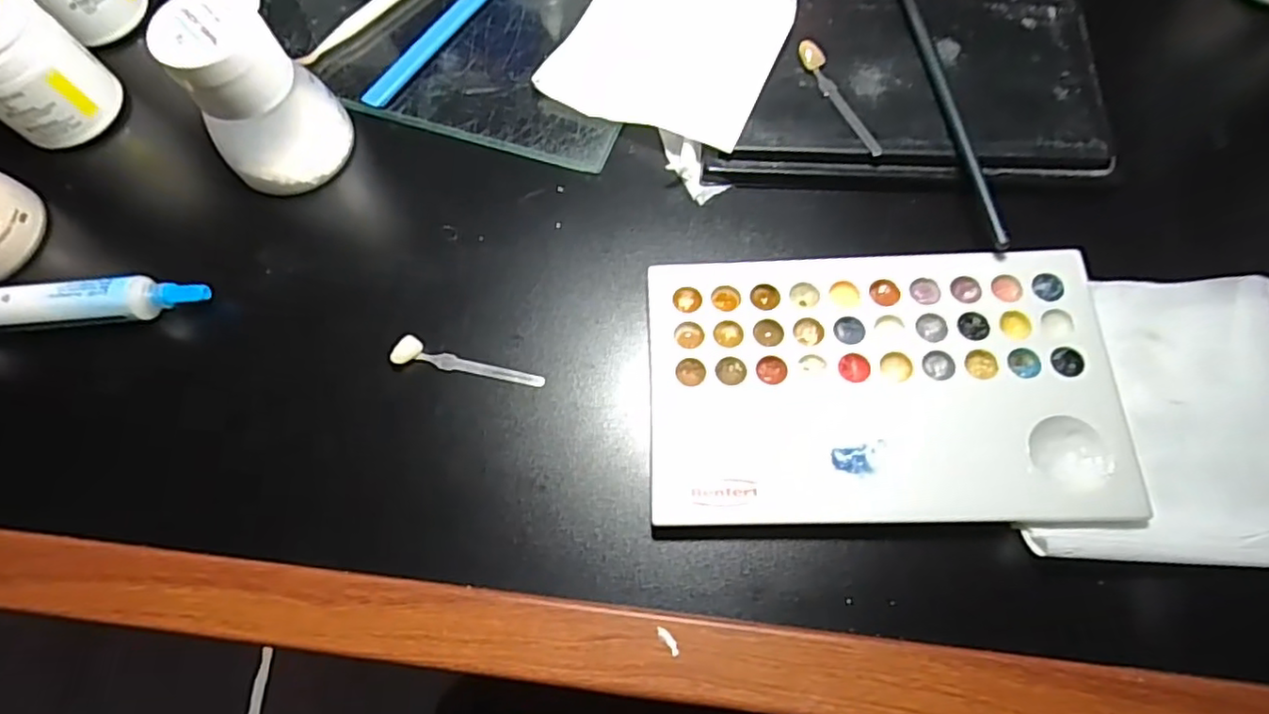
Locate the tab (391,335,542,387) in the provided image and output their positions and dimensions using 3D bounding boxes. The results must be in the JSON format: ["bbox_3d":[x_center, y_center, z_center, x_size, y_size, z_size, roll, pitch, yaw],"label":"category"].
[{"bbox_3d":[-0.060,0.003,0.235,0.055,0.006,0.010,11,71,7],"label":"tab"}]

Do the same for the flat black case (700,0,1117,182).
[{"bbox_3d":[0.105,-0.112,0.258,0.147,0.011,0.087,0,70,3],"label":"flat black case"}]

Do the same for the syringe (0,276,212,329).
[{"bbox_3d":[-0.237,-0.017,0.238,0.148,0.017,0.027,-4,70,1],"label":"syringe"}]

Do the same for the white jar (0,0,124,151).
[{"bbox_3d":[-0.248,-0.119,0.262,0.043,0.052,0.040,-42,74,-12],"label":"white jar"}]

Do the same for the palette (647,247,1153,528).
[{"bbox_3d":[0.081,0.008,0.216,0.149,0.006,0.093,-1,70,2],"label":"palette"}]

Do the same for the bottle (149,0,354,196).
[{"bbox_3d":[-0.142,-0.098,0.244,0.047,0.062,0.041,-41,73,-12],"label":"bottle"}]

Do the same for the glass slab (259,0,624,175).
[{"bbox_3d":[-0.090,-0.148,0.292,0.194,0.010,0.101,17,72,9],"label":"glass slab"}]

